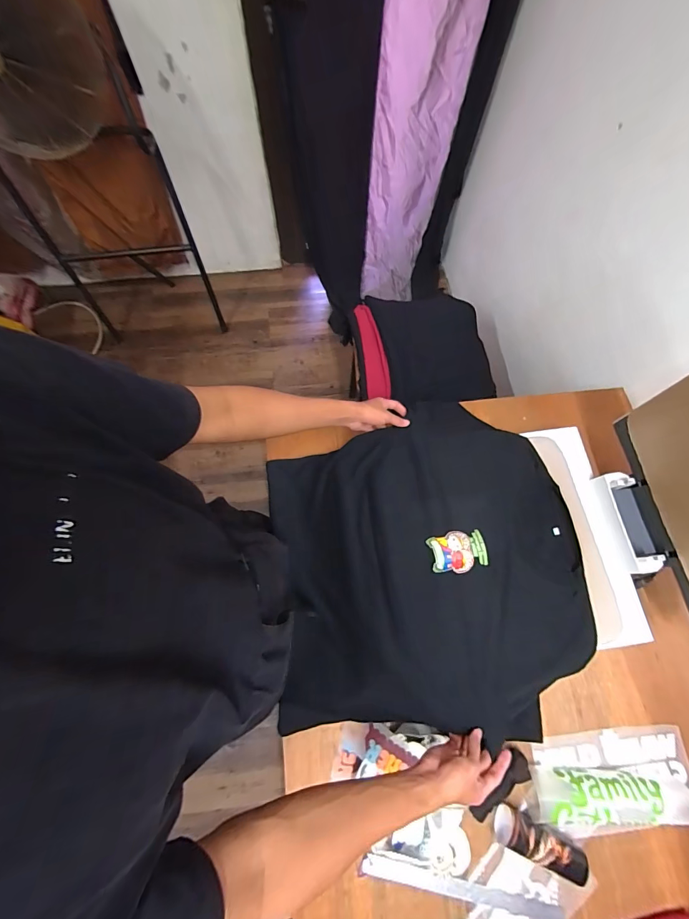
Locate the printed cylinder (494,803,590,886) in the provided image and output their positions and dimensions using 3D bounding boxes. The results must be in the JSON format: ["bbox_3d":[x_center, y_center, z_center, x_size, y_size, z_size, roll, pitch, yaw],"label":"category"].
[{"bbox_3d":[0.328,0.643,0.586,0.151,0.049,0.057,28,74,8],"label":"printed cylinder"}]

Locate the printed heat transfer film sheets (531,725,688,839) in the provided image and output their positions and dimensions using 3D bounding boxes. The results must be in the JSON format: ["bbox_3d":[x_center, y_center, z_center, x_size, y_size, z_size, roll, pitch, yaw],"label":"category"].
[{"bbox_3d":[0.476,0.562,0.610,0.293,0.055,0.131,-5,73,-2],"label":"printed heat transfer film sheets"}]

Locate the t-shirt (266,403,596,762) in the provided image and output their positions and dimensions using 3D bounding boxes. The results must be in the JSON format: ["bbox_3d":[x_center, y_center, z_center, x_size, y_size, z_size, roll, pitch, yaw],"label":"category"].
[{"bbox_3d":[0.143,0.195,0.698,0.551,0.130,0.547,-9,73,-3],"label":"t-shirt"}]

